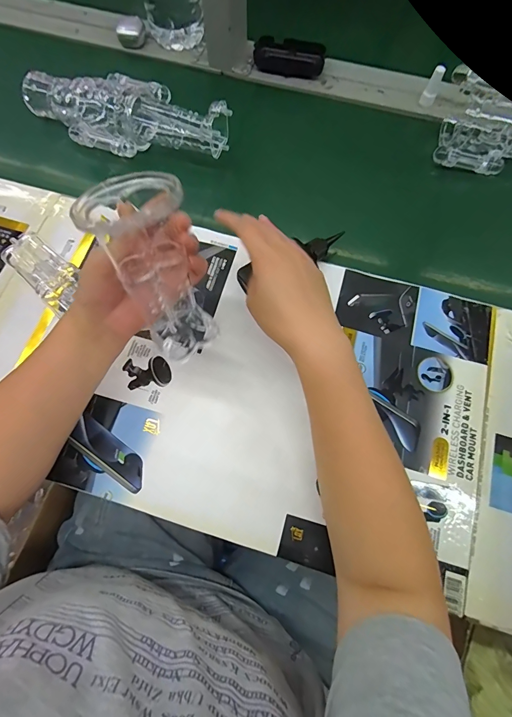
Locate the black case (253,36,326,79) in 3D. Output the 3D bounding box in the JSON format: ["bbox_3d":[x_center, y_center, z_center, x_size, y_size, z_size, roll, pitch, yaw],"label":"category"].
[{"bbox_3d":[0.052,-0.481,0.560,0.107,0.026,0.053,4,71,1],"label":"black case"}]

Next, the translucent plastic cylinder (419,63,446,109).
[{"bbox_3d":[0.261,-0.400,0.522,0.019,0.048,0.018,27,73,8],"label":"translucent plastic cylinder"}]

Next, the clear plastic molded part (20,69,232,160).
[{"bbox_3d":[-0.179,-0.339,0.487,0.289,0.070,0.109,10,72,3],"label":"clear plastic molded part"}]

